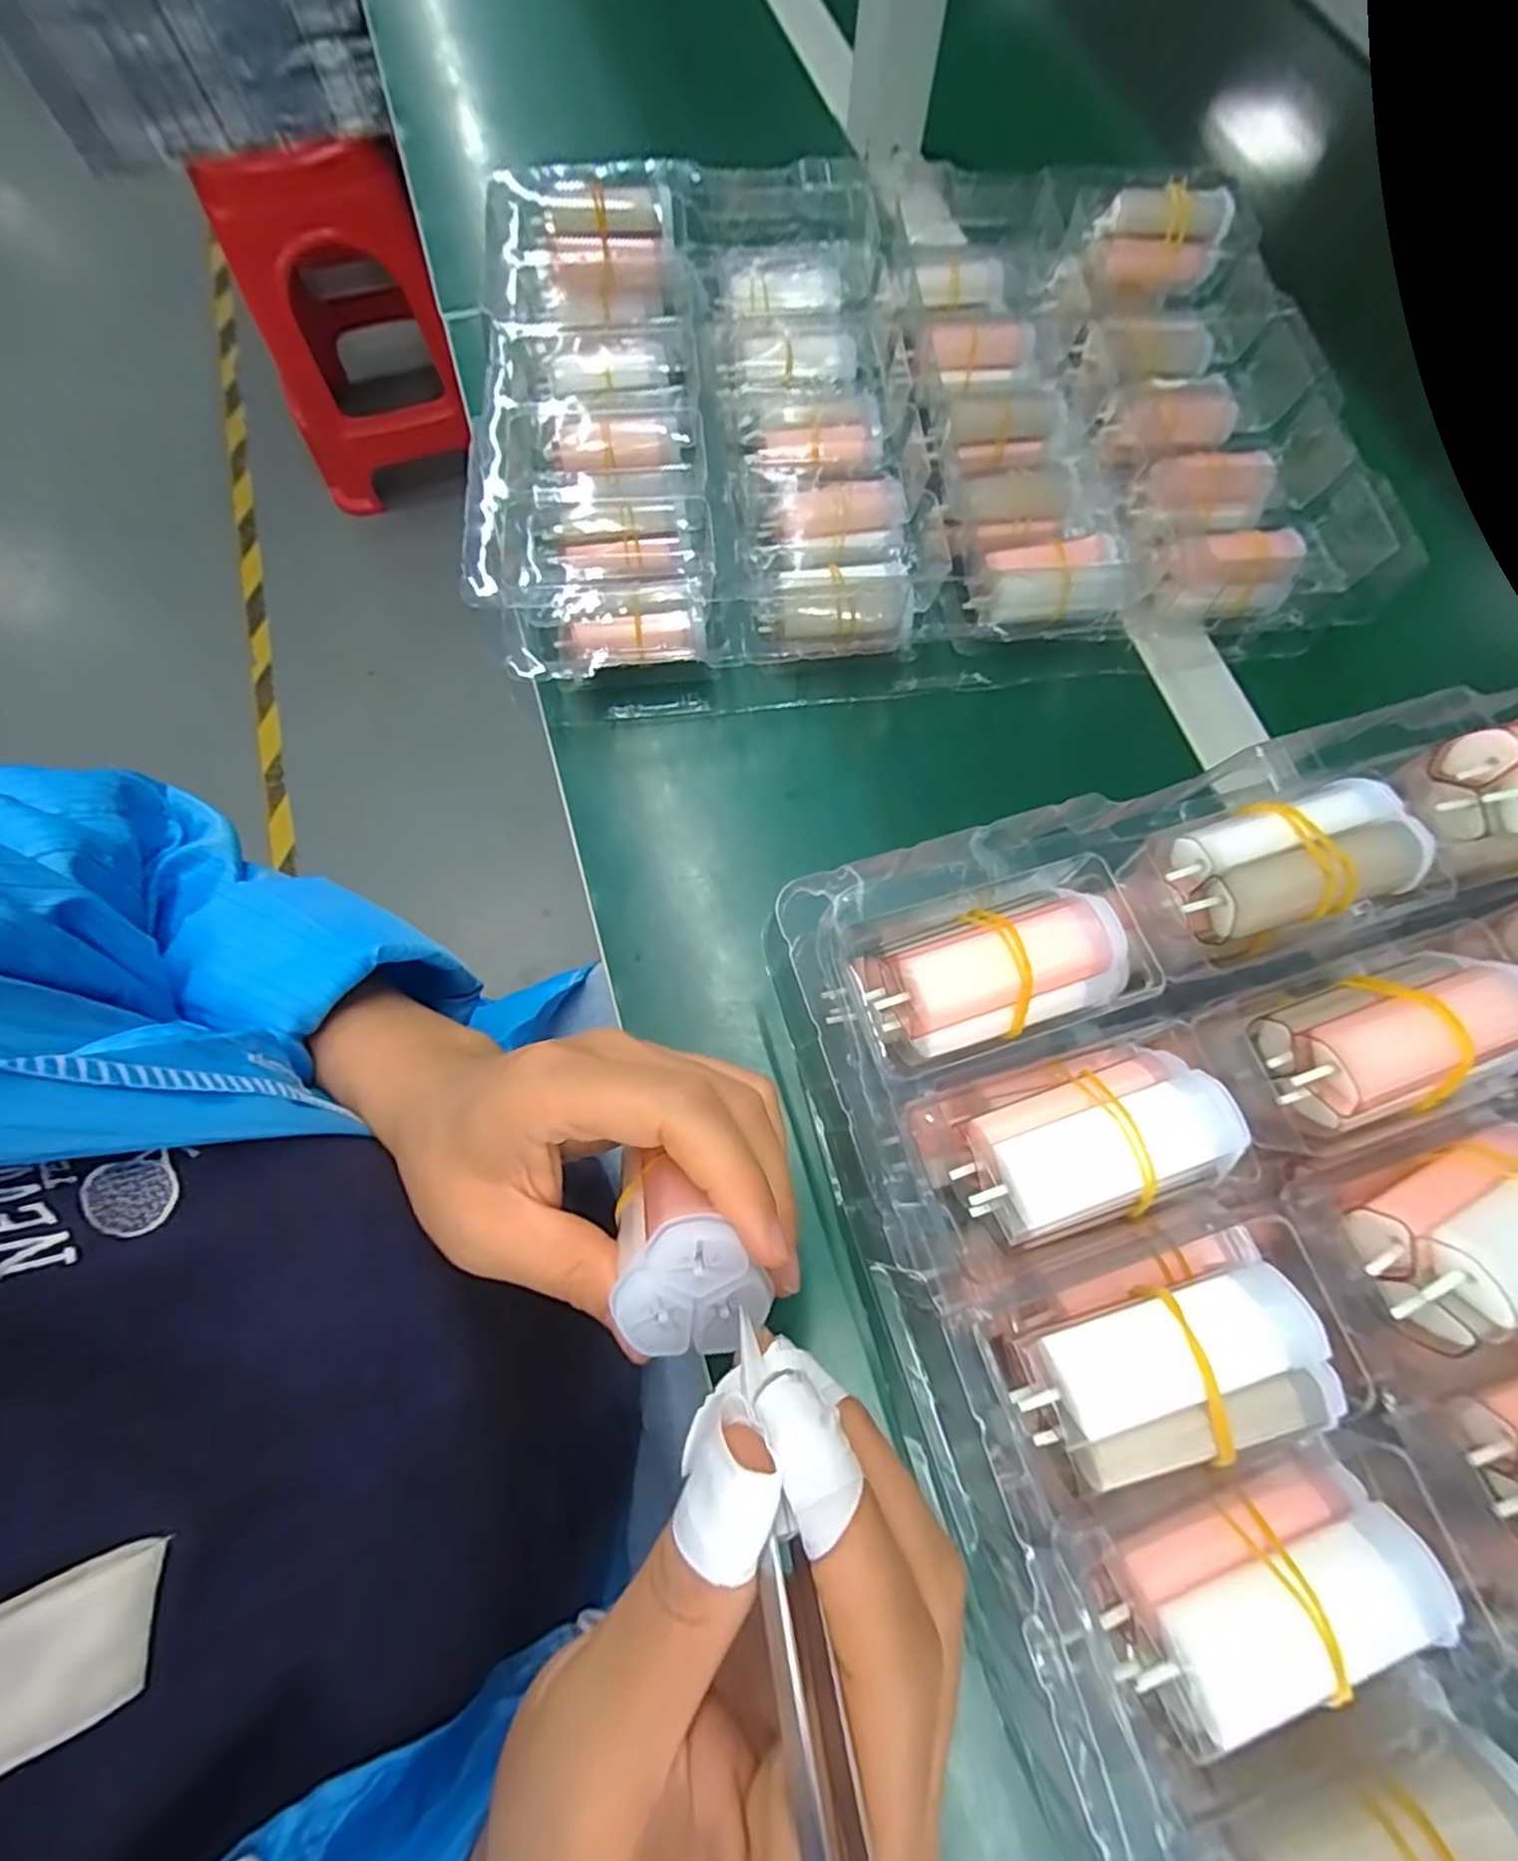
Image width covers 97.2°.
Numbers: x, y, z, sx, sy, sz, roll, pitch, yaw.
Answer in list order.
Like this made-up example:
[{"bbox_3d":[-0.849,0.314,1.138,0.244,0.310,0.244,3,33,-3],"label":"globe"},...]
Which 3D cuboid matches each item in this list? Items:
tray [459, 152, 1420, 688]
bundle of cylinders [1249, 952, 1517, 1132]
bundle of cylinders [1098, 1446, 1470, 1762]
[{"bbox_3d":[0.071,-0.261,0.330,0.391,0.059,0.271,-4,73,-3],"label":"tray"},{"bbox_3d":[0.178,0.030,0.186,0.066,0.023,0.036,-16,74,-6],"label":"bundle of cylinders"},{"bbox_3d":[0.111,0.145,0.146,0.067,0.021,0.026,-19,74,-7],"label":"bundle of cylinders"}]

